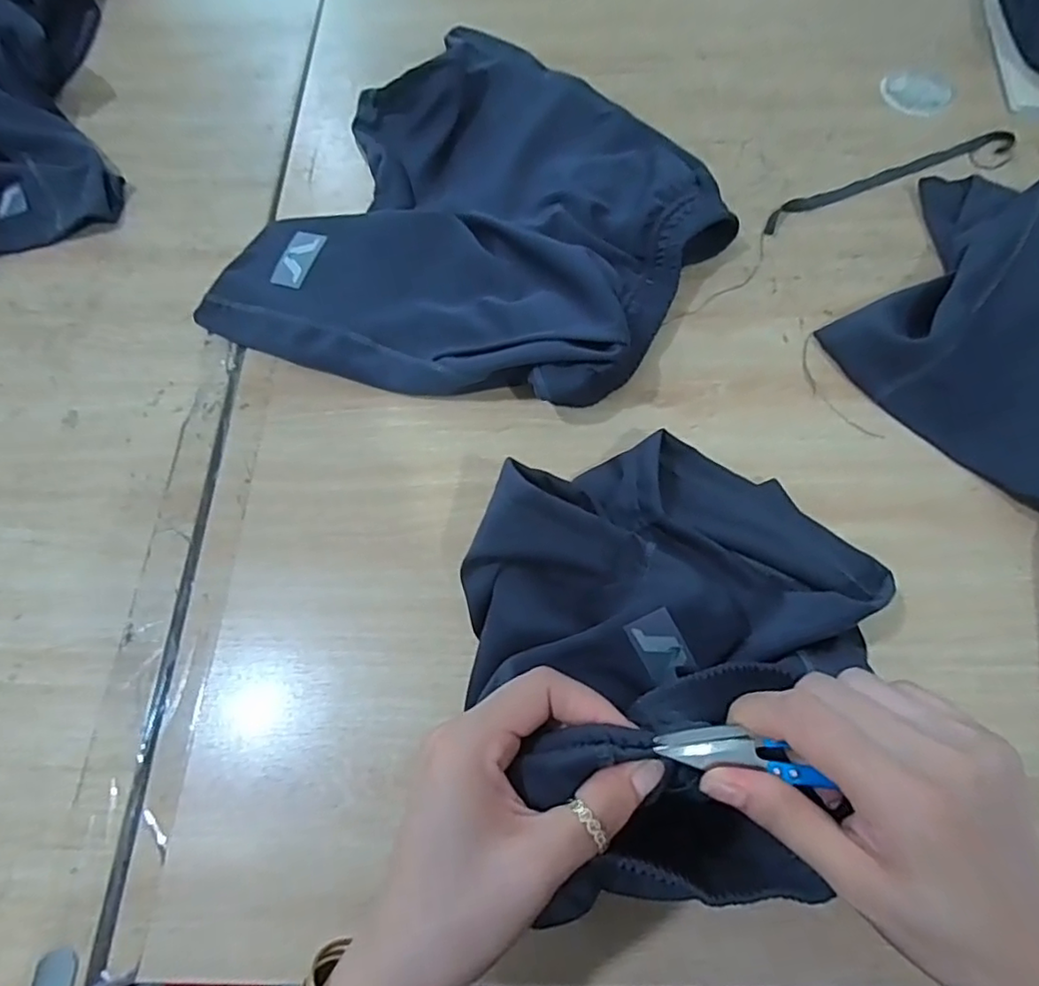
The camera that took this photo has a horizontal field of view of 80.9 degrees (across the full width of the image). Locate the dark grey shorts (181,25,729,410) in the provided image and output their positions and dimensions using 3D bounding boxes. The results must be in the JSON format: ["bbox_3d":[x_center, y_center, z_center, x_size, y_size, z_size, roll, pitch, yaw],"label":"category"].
[{"bbox_3d":[-0.014,-0.242,0.504,0.351,0.052,0.385,22,69,10],"label":"dark grey shorts"}]

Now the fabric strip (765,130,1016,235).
[{"bbox_3d":[0.324,-0.273,0.531,0.256,0.008,0.026,-21,68,-7],"label":"fabric strip"}]

